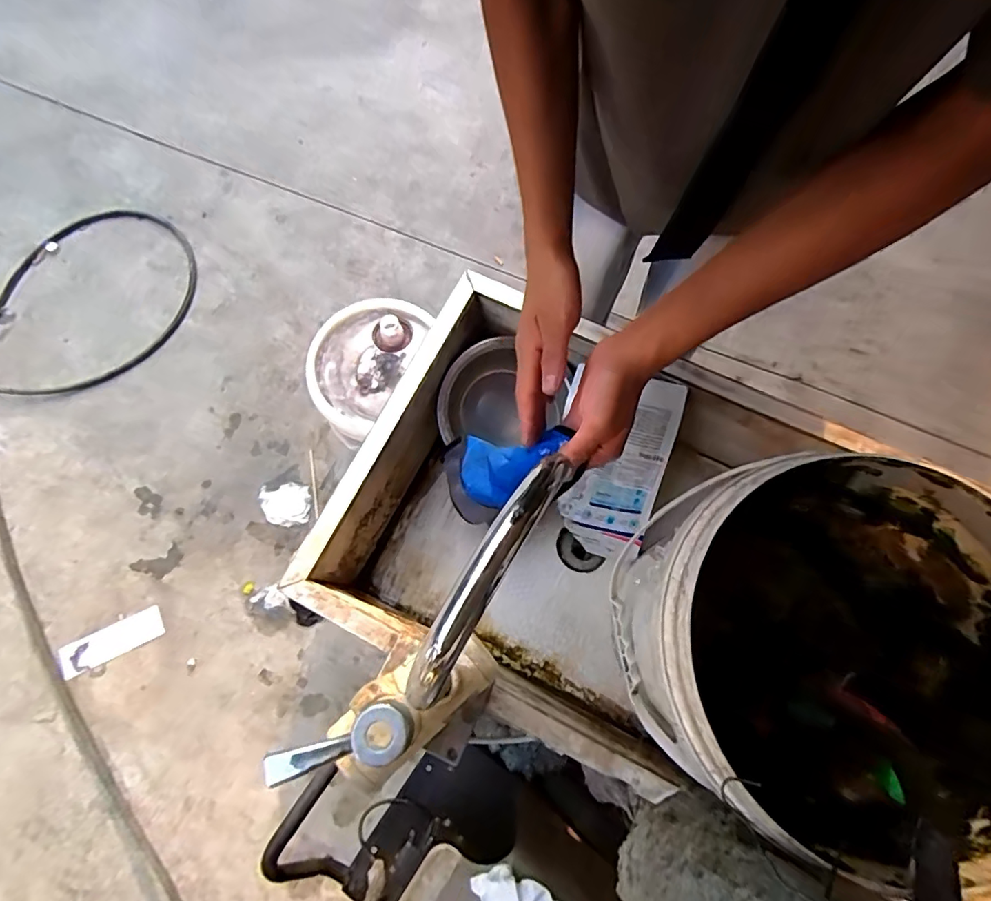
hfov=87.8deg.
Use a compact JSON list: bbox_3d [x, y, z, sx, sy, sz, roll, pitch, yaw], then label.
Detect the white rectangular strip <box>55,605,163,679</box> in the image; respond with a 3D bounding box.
[{"bbox_3d":[-0.897,0.447,1.201,0.219,0.010,0.072,-26,88,-18],"label":"white rectangular strip"}]

